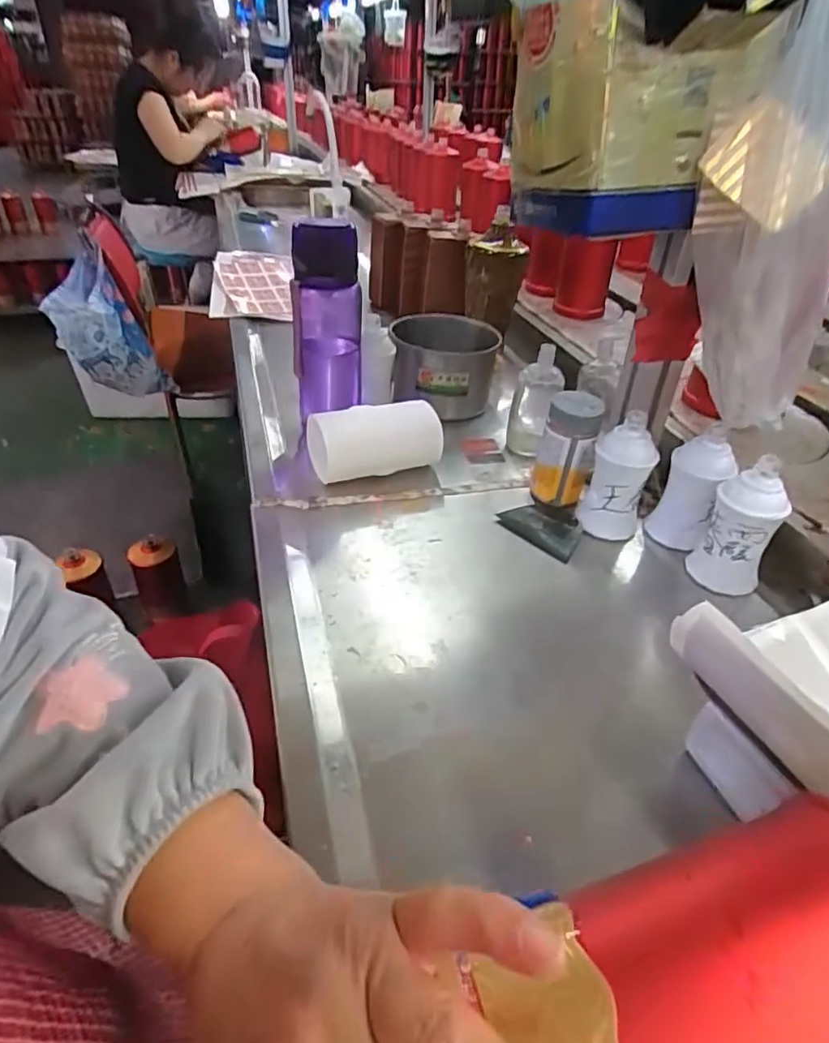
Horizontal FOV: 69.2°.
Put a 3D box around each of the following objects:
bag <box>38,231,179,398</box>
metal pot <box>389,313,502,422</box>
[{"bbox_3d":[-0.630,-0.389,1.235,0.198,0.274,0.127,-20,43,-27],"label":"bag"},{"bbox_3d":[0.038,-0.193,0.773,0.131,0.100,0.126,3,37,0],"label":"metal pot"}]

